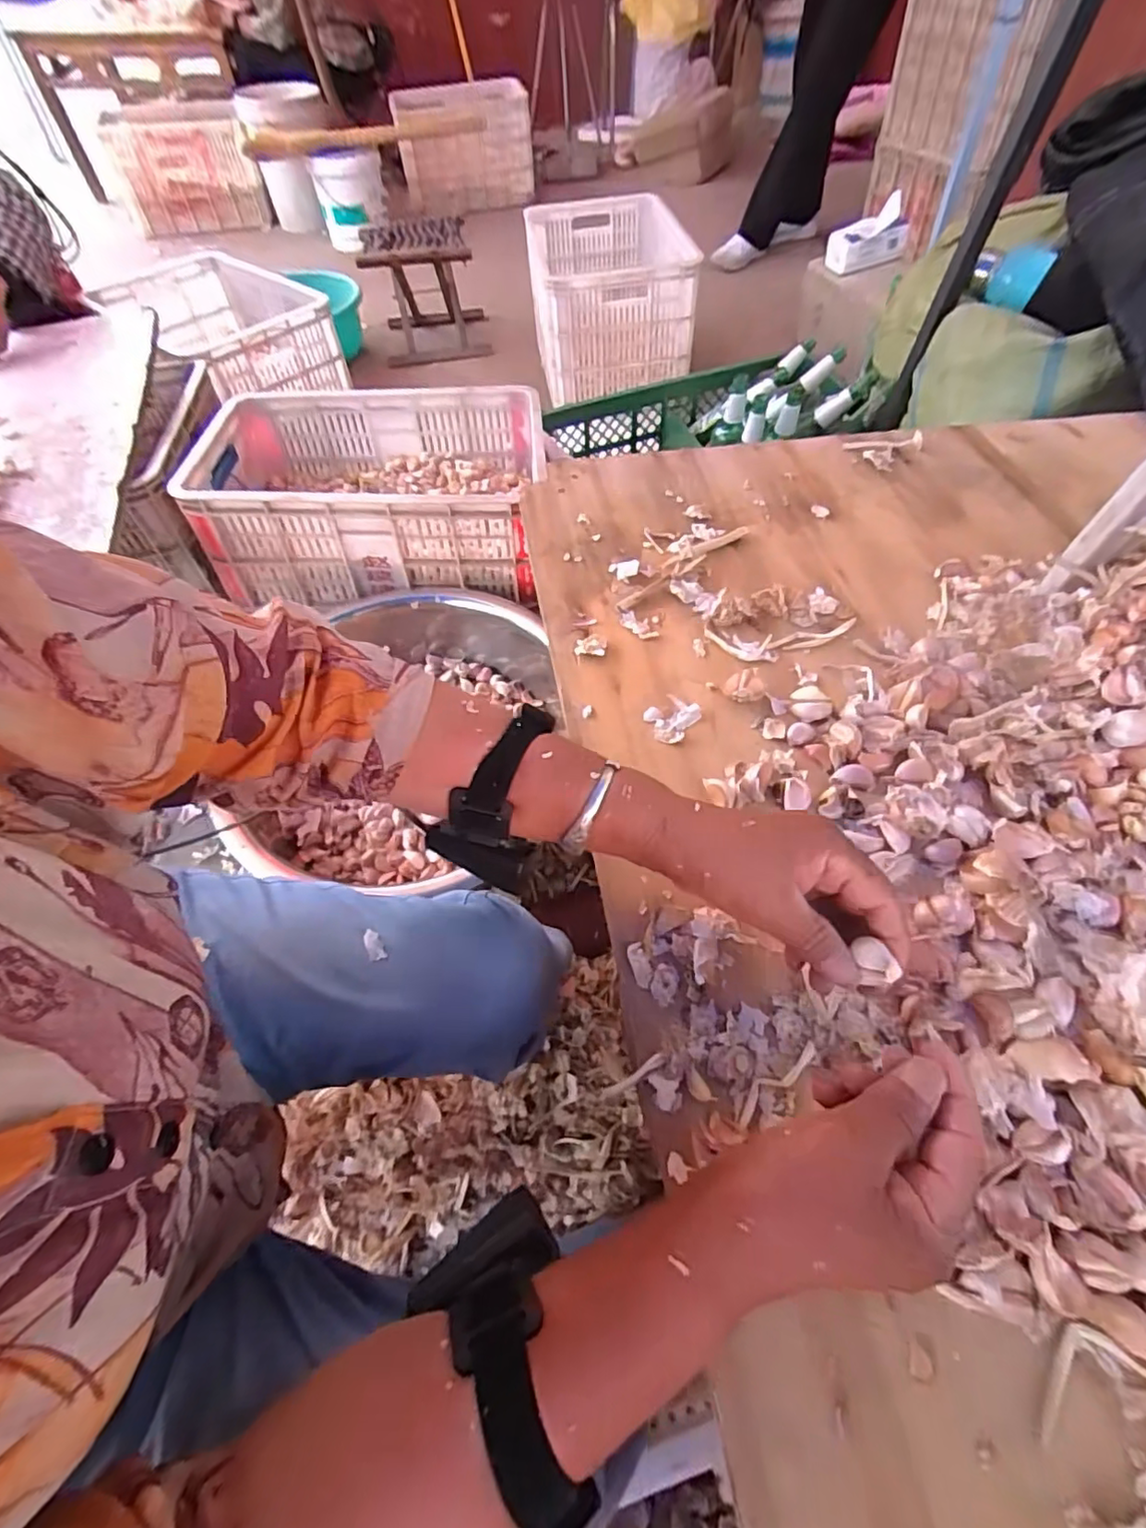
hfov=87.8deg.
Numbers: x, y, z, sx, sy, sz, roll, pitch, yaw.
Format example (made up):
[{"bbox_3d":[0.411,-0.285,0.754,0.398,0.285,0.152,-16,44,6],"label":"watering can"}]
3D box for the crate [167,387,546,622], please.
[{"bbox_3d":[-0.322,-0.452,0.994,0.536,0.189,0.363,2,56,-1],"label":"crate"}]

